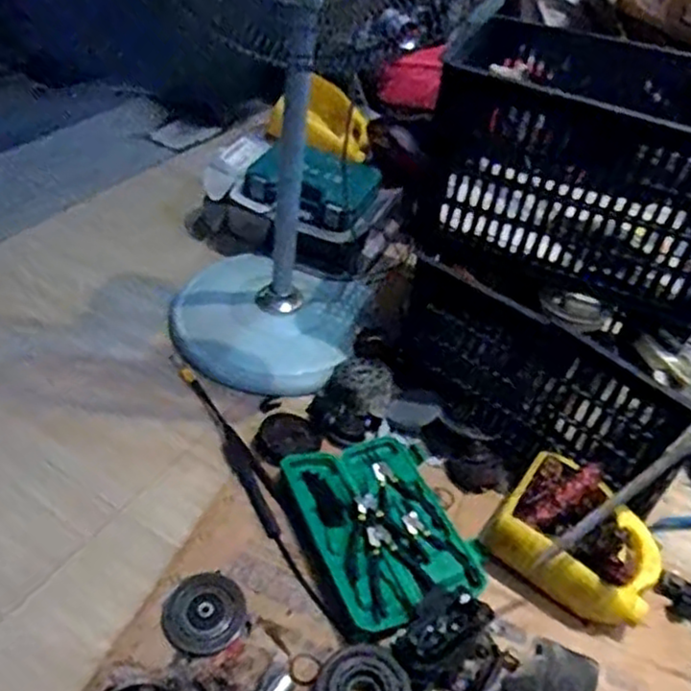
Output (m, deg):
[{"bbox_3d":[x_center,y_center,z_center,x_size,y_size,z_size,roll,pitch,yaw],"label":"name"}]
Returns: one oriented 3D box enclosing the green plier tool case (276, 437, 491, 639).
[{"bbox_3d":[0.051,0.257,1.035,0.229,0.037,0.302,-14,46,-22],"label":"green plier tool case"}]

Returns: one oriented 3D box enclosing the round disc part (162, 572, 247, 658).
[{"bbox_3d":[-0.183,0.350,0.924,0.103,0.008,0.104,4,42,-4],"label":"round disc part"}]

